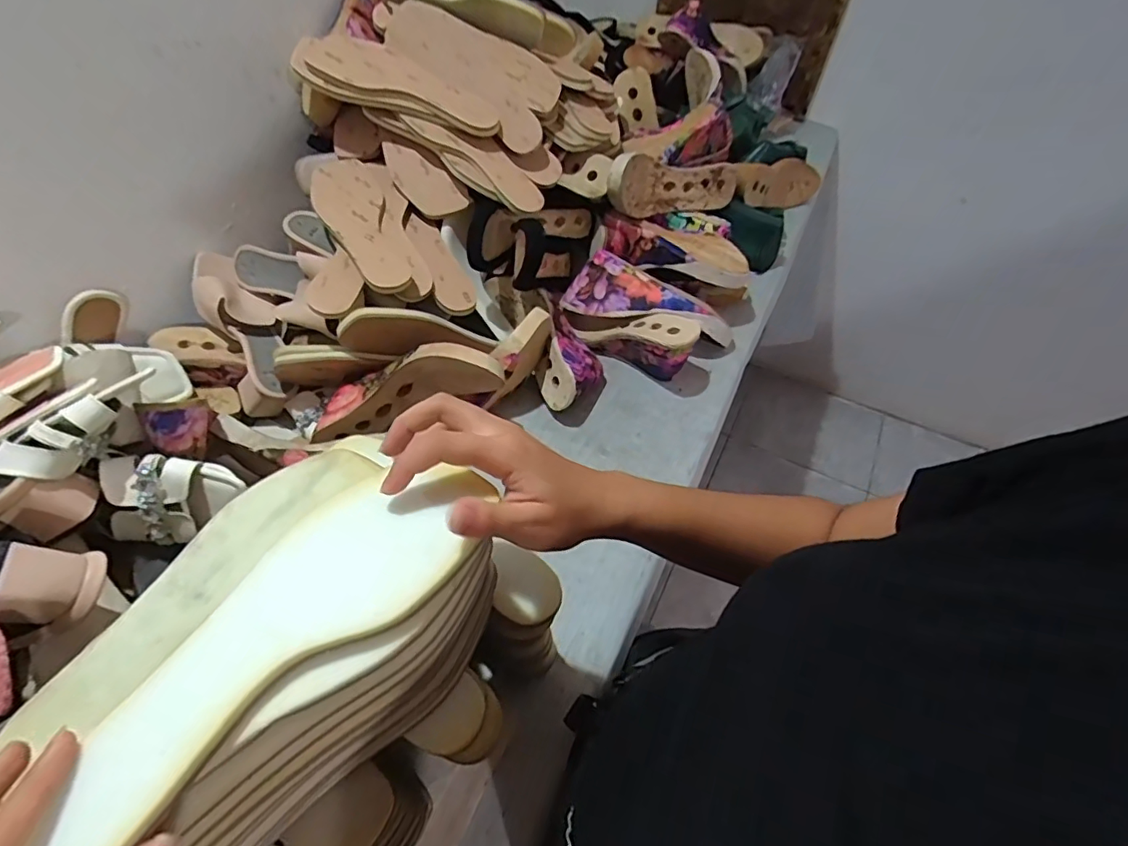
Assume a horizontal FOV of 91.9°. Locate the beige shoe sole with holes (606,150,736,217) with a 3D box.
[{"bbox_3d":[0.157,-0.341,0.788,0.243,0.079,0.035,-12,53,-29],"label":"beige shoe sole with holes"}]

